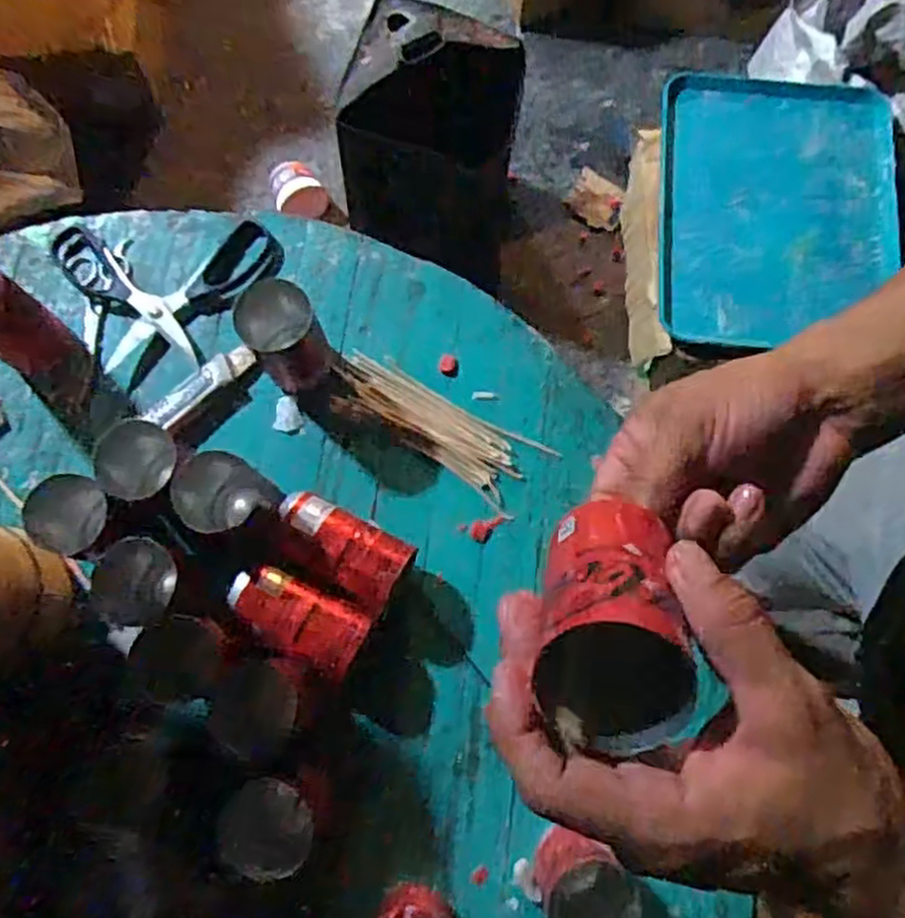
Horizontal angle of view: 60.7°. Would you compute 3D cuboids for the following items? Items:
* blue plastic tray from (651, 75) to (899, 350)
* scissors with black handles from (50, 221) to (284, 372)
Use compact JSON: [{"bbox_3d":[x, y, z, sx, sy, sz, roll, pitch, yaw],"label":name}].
[{"bbox_3d":[0.490,-0.378,1.161,0.354,0.040,0.440,3,76,1],"label":"blue plastic tray"},{"bbox_3d":[-0.234,-0.133,0.615,0.186,0.024,0.120,0,76,0],"label":"scissors with black handles"}]

